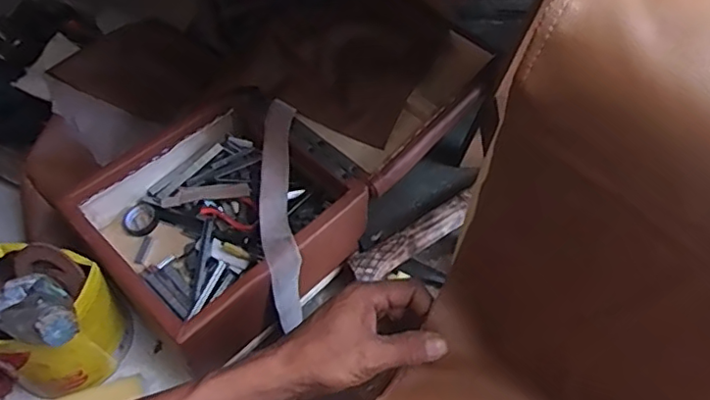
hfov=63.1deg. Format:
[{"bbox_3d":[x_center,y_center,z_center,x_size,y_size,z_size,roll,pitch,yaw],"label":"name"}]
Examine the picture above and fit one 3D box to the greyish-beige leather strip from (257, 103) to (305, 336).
[{"bbox_3d":[-0.097,0.001,0.748,0.052,0.063,0.297,-5,55,0],"label":"greyish-beige leather strip"}]

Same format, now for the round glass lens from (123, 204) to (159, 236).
[{"bbox_3d":[-0.292,0.027,0.785,0.046,0.016,0.044,-2,55,3],"label":"round glass lens"}]

